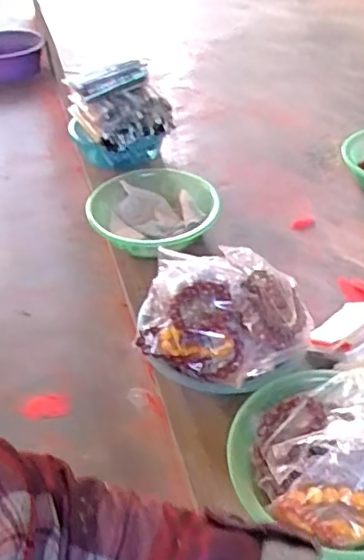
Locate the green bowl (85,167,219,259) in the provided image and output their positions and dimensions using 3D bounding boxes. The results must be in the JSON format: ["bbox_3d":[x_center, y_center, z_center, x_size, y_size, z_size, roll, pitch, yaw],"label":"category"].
[{"bbox_3d":[-0.055,-0.127,1.101,0.230,0.080,0.258,-13,43,-13],"label":"green bowl"}]

